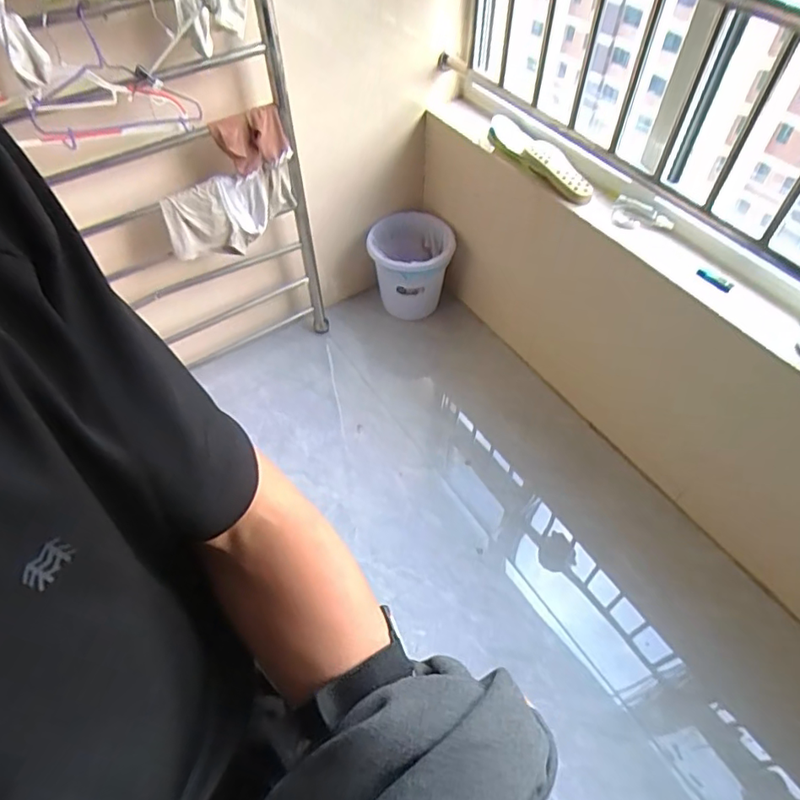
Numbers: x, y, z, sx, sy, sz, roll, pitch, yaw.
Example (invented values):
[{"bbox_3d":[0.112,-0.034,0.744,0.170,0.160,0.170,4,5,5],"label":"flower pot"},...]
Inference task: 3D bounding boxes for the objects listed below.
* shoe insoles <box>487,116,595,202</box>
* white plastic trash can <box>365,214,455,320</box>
[{"bbox_3d":[0.354,-0.632,1.427,0.088,0.057,0.390,-33,60,-21],"label":"shoe insoles"},{"bbox_3d":[0.035,-0.448,1.872,0.267,0.303,0.284,-1,54,1],"label":"white plastic trash can"}]

